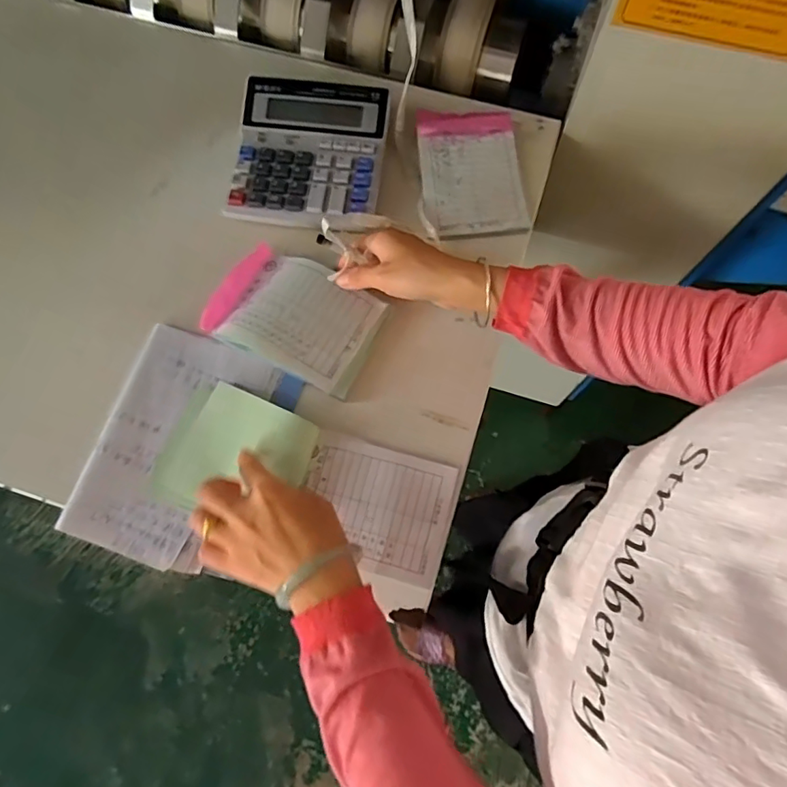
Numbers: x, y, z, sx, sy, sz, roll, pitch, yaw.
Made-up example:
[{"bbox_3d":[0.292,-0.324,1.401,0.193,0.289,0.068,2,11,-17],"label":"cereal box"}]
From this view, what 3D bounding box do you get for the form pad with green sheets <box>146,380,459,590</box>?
[{"bbox_3d":[-0.082,0.077,0.457,0.263,0.038,0.116,19,71,7],"label":"form pad with green sheets"}]

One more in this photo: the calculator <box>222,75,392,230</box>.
[{"bbox_3d":[-0.089,-0.256,0.548,0.153,0.028,0.156,6,70,1],"label":"calculator"}]

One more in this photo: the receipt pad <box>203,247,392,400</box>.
[{"bbox_3d":[-0.096,-0.074,0.503,0.157,0.033,0.107,24,72,7],"label":"receipt pad"}]

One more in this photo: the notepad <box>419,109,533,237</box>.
[{"bbox_3d":[0.082,-0.242,0.560,0.104,0.010,0.163,-3,70,-2],"label":"notepad"}]

